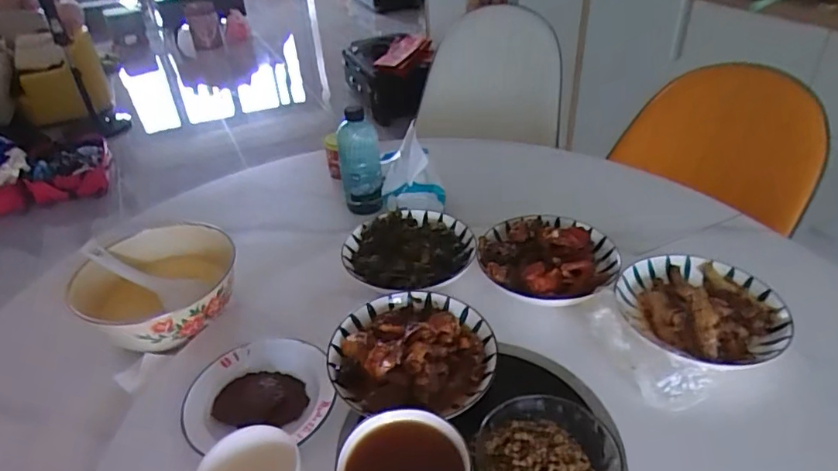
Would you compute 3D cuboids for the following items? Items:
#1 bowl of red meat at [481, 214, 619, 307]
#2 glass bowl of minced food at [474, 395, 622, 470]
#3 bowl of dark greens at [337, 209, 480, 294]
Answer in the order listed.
[{"bbox_3d":[0.166,0.025,0.707,0.175,0.040,0.168,1,41,-1],"label":"bowl of red meat"},{"bbox_3d":[0.111,0.194,0.475,0.115,0.037,0.112,1,41,-1],"label":"glass bowl of minced food"},{"bbox_3d":[-0.013,0.018,0.745,0.162,0.041,0.176,-2,36,2],"label":"bowl of dark greens"}]

